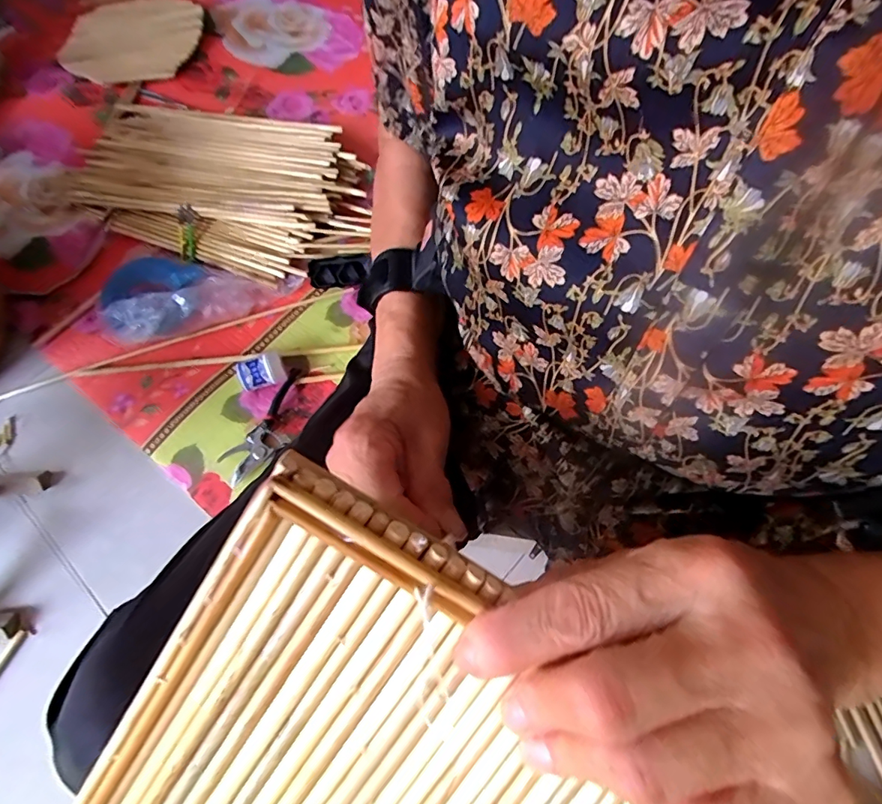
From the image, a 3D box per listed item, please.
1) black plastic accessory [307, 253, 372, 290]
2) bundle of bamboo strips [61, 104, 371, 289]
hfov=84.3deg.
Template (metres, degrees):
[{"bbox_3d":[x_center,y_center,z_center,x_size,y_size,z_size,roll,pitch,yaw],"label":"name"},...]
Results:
[{"bbox_3d":[-0.176,-0.230,0.847,0.104,0.035,0.053,-8,64,0],"label":"black plastic accessory"},{"bbox_3d":[-0.409,-0.427,0.925,0.577,0.038,0.375,16,62,13],"label":"bundle of bamboo strips"}]

